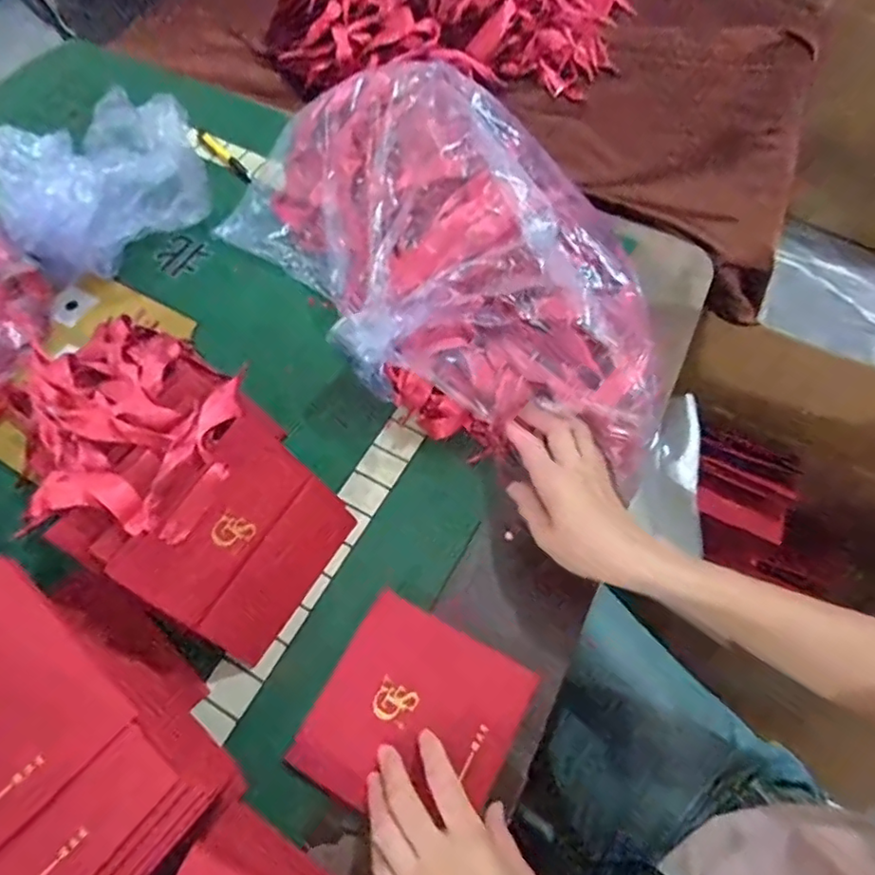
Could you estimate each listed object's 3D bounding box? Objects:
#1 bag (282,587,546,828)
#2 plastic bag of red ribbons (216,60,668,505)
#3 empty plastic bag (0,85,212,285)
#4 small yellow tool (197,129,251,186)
[{"bbox_3d":[-0.015,0.205,0.431,0.136,0.011,0.138,26,64,13],"label":"bag"},{"bbox_3d":[0.008,-0.179,0.548,0.254,0.148,0.476,-40,68,-20],"label":"plastic bag of red ribbons"},{"bbox_3d":[-0.357,-0.272,0.629,0.199,0.107,0.160,-24,64,-13],"label":"empty plastic bag"},{"bbox_3d":[-0.261,-0.348,0.724,0.019,0.012,0.117,-40,68,-20],"label":"small yellow tool"}]

